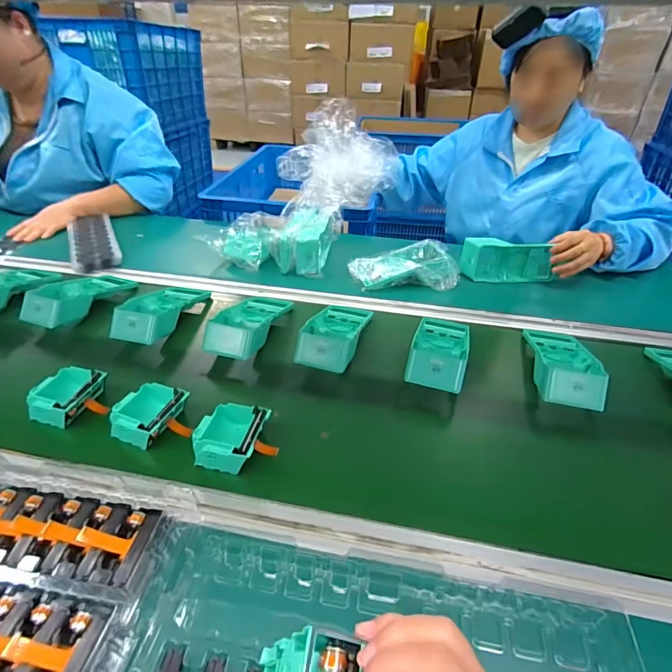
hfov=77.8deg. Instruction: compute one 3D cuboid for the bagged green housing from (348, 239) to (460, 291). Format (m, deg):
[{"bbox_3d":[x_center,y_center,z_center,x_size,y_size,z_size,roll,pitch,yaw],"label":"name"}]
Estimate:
[{"bbox_3d":[0.136,-0.146,0.847,0.205,0.056,0.108,-6,38,-9],"label":"bagged green housing"}]

